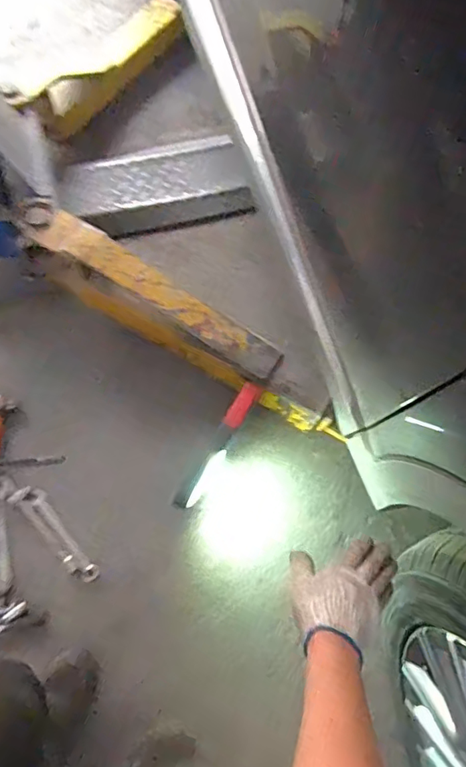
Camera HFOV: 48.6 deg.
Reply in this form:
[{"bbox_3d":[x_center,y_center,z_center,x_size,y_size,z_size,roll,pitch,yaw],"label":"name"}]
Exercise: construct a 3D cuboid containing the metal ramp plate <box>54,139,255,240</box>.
[{"bbox_3d":[-0.197,-0.529,1.391,0.491,0.079,0.258,-7,68,-6],"label":"metal ramp plate"}]

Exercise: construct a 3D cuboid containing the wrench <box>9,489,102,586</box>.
[{"bbox_3d":[-0.353,0.300,1.036,0.235,0.021,0.055,43,72,14],"label":"wrench"}]

